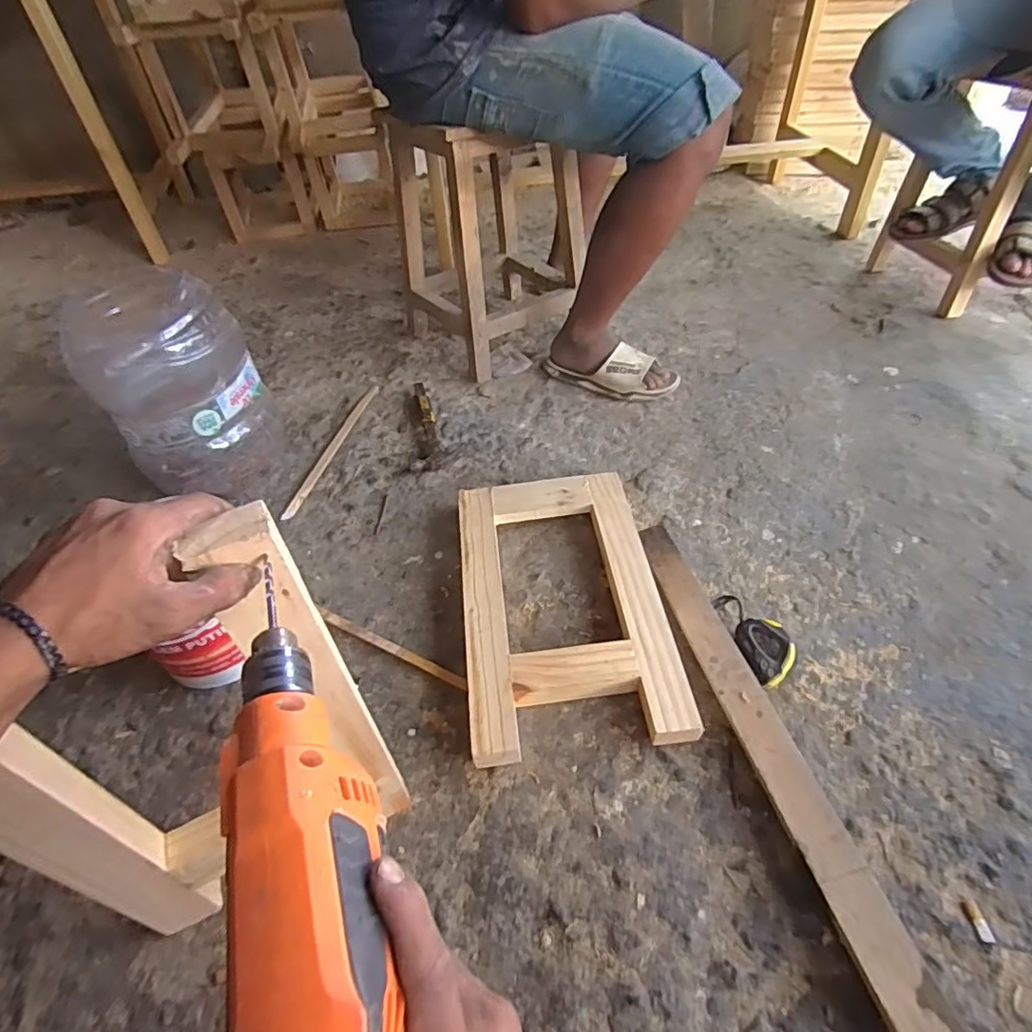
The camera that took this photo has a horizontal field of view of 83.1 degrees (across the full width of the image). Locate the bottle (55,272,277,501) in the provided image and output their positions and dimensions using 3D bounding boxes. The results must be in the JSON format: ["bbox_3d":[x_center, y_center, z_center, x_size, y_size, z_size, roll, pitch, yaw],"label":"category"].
[{"bbox_3d":[-0.560,-0.201,0.988,0.230,0.327,0.260,-31,54,-24],"label":"bottle"}]

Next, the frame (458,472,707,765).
[{"bbox_3d":[0.060,0.113,0.807,0.257,0.047,0.432,-7,46,-1],"label":"frame"}]

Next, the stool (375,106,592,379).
[{"bbox_3d":[-0.051,-0.572,1.215,0.306,0.431,0.316,-28,53,-21],"label":"stool"}]

